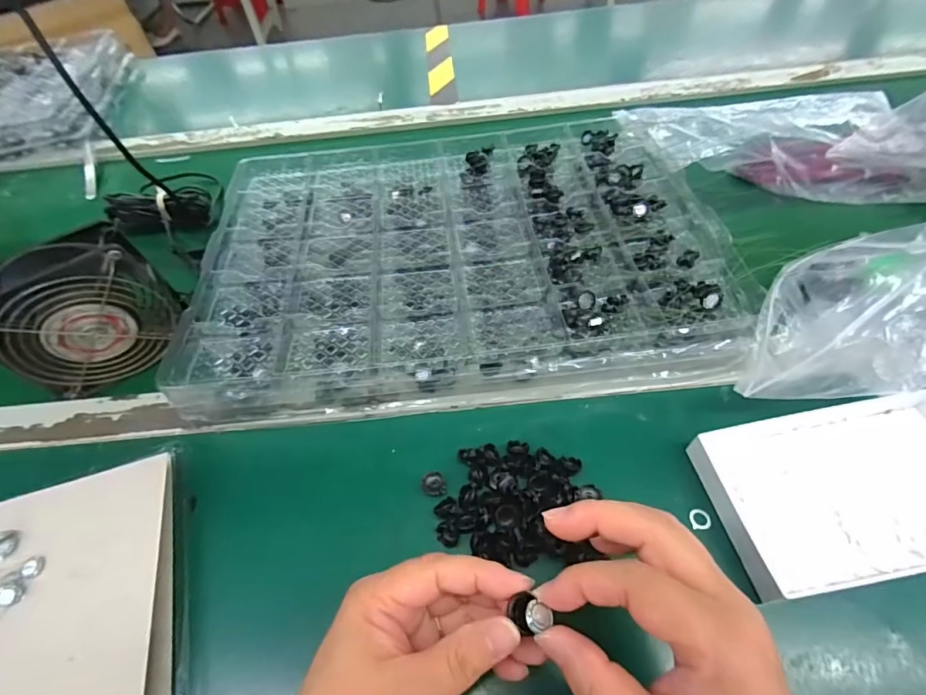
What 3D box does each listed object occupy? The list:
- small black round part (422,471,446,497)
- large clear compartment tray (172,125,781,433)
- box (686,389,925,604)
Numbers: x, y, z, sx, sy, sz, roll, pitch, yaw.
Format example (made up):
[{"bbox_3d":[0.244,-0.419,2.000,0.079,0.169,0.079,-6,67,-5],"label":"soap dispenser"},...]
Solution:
[{"bbox_3d":[-0.021,0.095,0.314,0.015,0.004,0.016,-2,55,3],"label":"small black round part"},{"bbox_3d":[-0.009,-0.096,0.420,0.444,0.040,0.322,-3,55,2],"label":"large clear compartment tray"},{"bbox_3d":[0.249,0.085,0.288,0.181,0.025,0.104,-11,55,-3],"label":"box"}]

